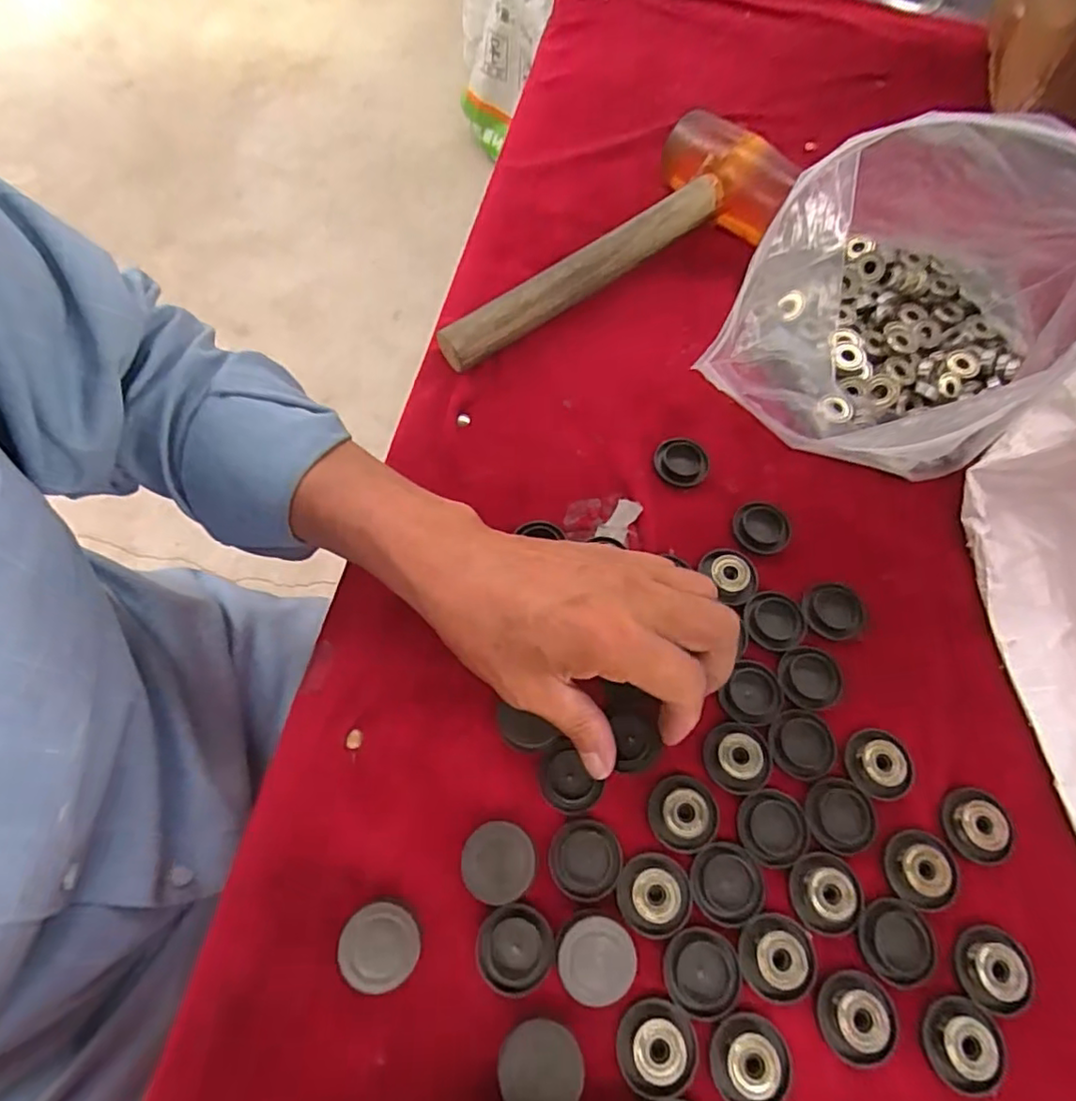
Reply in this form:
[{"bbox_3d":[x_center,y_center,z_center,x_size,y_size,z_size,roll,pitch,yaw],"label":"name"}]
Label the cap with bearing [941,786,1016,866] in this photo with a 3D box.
[{"bbox_3d":[0.210,0.130,0.299,0.027,0.010,0.031,18,66,6],"label":"cap with bearing"}]

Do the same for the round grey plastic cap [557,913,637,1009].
[{"bbox_3d":[0.024,0.173,0.267,0.032,0.013,0.032,1,65,-2],"label":"round grey plastic cap"}]

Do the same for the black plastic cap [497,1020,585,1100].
[{"bbox_3d":[0.001,0.205,0.250,0.032,0.015,0.031,1,65,-2],"label":"black plastic cap"}]

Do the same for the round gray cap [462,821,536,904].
[{"bbox_3d":[-0.018,0.139,0.281,0.031,0.015,0.031,1,65,-2],"label":"round gray cap"}]

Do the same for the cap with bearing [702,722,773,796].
[{"bbox_3d":[0.098,0.101,0.308,0.031,0.005,0.032,1,65,-2],"label":"cap with bearing"}]

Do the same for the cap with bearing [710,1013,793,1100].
[{"bbox_3d":[0.088,0.210,0.256,0.031,0.006,0.032,3,65,-1],"label":"cap with bearing"}]

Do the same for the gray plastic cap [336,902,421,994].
[{"bbox_3d":[-0.066,0.167,0.267,0.032,0.017,0.031,0,65,-2],"label":"gray plastic cap"}]

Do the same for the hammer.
[{"bbox_3d":[0.041,-0.220,0.435,0.272,0.048,0.098,-28,69,-14],"label":"hammer"}]

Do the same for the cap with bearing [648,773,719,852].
[{"bbox_3d":[0.069,0.123,0.296,0.031,0.005,0.032,1,65,-2],"label":"cap with bearing"}]

